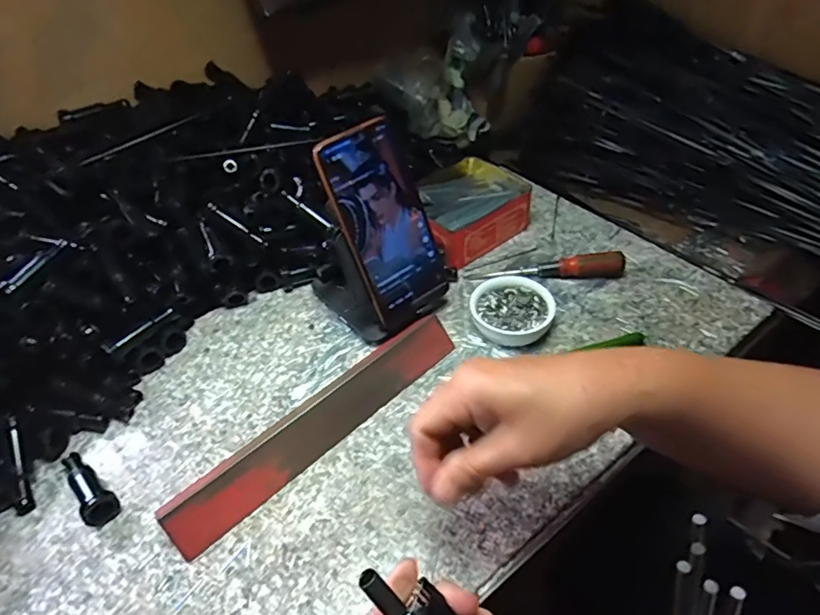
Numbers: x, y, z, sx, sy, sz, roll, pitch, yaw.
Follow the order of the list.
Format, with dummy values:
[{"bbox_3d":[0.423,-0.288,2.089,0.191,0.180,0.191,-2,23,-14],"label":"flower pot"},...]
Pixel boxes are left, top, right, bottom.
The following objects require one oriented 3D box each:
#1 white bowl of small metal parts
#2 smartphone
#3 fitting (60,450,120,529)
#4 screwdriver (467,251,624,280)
[{"bbox_3d":[0.091,0.005,0.485,0.070,0.031,0.061,14,48,19],"label":"white bowl of small metal parts"},{"bbox_3d":[-0.018,-0.069,0.458,0.076,0.163,0.011,-36,28,-27],"label":"smartphone"},{"bbox_3d":[-0.237,0.130,0.395,0.066,0.019,0.023,29,54,29],"label":"fitting"},{"bbox_3d":[0.133,-0.038,0.530,0.145,0.027,0.017,-2,45,4],"label":"screwdriver"}]

